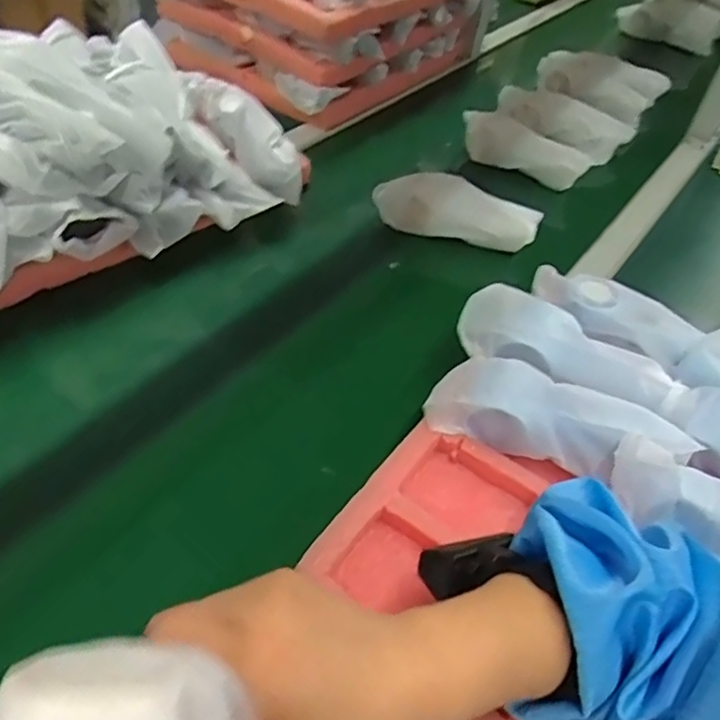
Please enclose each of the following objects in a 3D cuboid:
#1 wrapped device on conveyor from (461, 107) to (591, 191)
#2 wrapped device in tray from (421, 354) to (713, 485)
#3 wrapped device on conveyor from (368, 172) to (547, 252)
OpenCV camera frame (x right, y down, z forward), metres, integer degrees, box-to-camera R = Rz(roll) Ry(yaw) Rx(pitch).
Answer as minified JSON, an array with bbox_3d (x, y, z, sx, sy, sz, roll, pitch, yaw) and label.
[{"bbox_3d":[0.225,-0.288,0.853,0.173,0.067,0.032,27,49,17],"label":"wrapped device on conveyor"},{"bbox_3d":[0.157,0.043,0.495,0.193,0.051,0.068,19,47,11],"label":"wrapped device in tray"},{"bbox_3d":[0.111,-0.174,0.718,0.187,0.073,0.027,13,46,5],"label":"wrapped device on conveyor"}]

